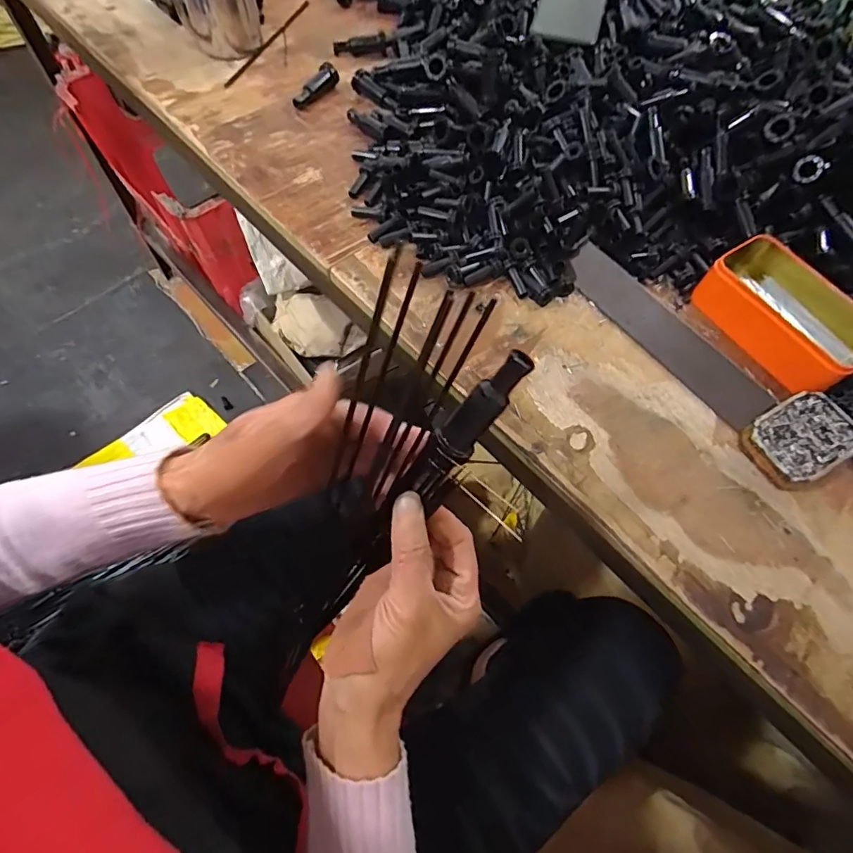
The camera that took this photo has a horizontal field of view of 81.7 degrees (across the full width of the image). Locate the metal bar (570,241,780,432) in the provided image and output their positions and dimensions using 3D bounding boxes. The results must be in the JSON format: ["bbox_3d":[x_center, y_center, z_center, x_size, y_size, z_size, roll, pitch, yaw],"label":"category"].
[{"bbox_3d":[0.214,-0.086,0.449,0.213,0.041,0.010,49,29,18],"label":"metal bar"}]

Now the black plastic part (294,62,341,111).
[{"bbox_3d":[-0.130,-0.397,0.578,0.019,0.020,0.071,32,67,11],"label":"black plastic part"}]

